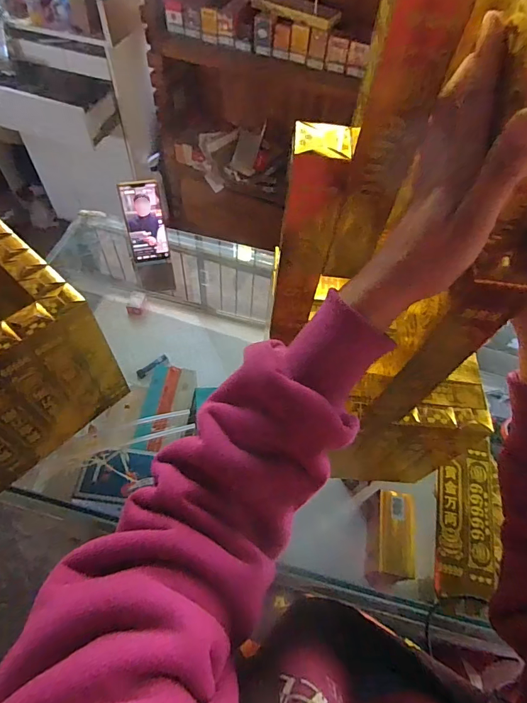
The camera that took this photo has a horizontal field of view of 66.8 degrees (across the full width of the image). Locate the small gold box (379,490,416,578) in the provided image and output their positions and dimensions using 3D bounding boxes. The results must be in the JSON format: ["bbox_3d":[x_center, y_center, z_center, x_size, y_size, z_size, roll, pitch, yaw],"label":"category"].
[{"bbox_3d":[0.246,0.336,0.743,0.060,0.032,0.138,3,62,10],"label":"small gold box"}]

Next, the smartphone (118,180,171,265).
[{"bbox_3d":[-0.231,-0.251,0.781,0.073,0.155,0.011,-11,35,-12],"label":"smartphone"}]

